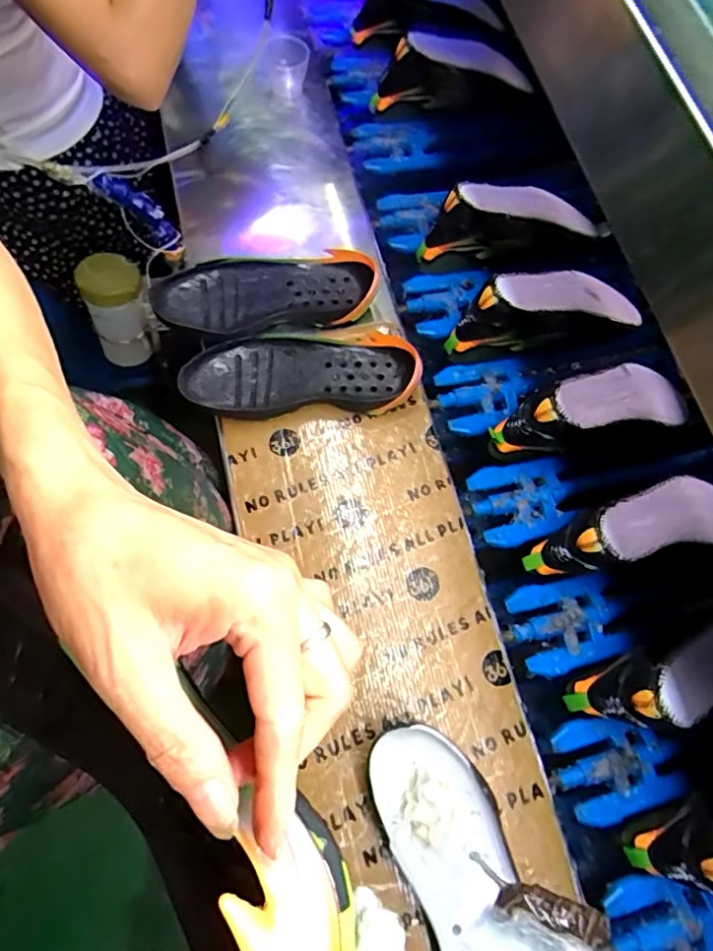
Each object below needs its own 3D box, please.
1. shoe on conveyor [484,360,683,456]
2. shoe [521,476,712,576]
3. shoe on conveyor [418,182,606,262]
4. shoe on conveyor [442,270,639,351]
[{"bbox_3d":[0.276,-0.080,0.639,0.236,0.100,0.074,-13,72,-6],"label":"shoe on conveyor"},{"bbox_3d":[0.296,0.056,0.594,0.223,0.091,0.082,-16,72,-7],"label":"shoe"},{"bbox_3d":[0.211,-0.350,0.739,0.258,0.089,0.090,-14,72,-6],"label":"shoe on conveyor"},{"bbox_3d":[0.233,-0.210,0.689,0.257,0.089,0.085,-14,72,-6],"label":"shoe on conveyor"}]

